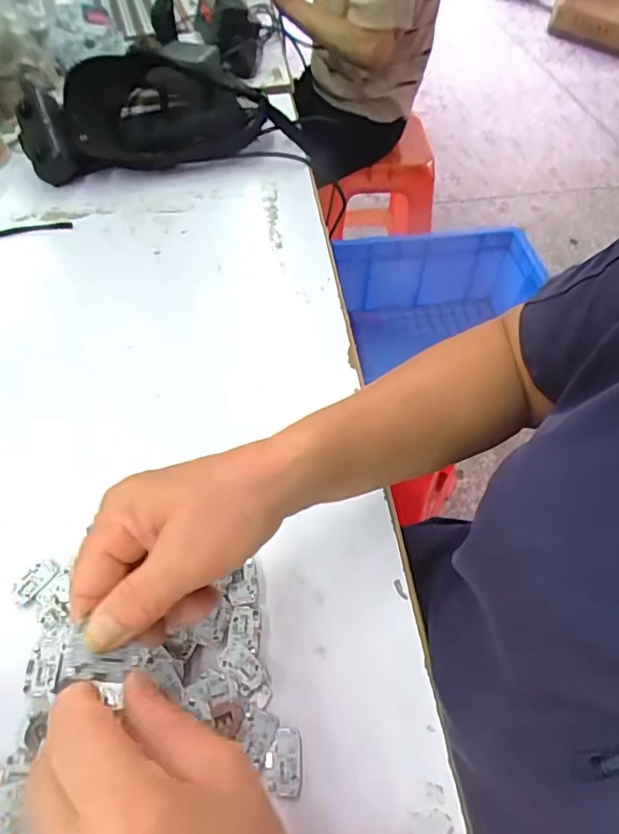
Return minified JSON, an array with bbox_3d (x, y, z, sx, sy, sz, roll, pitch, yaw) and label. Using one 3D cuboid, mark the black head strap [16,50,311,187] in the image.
[{"bbox_3d":[-0.177,-0.383,0.623,0.304,0.075,0.188,-10,56,-6],"label":"black head strap"}]

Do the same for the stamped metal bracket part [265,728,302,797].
[{"bbox_3d":[-0.013,0.185,0.273,0.020,0.007,0.030,-4,56,-2],"label":"stamped metal bracket part"}]

